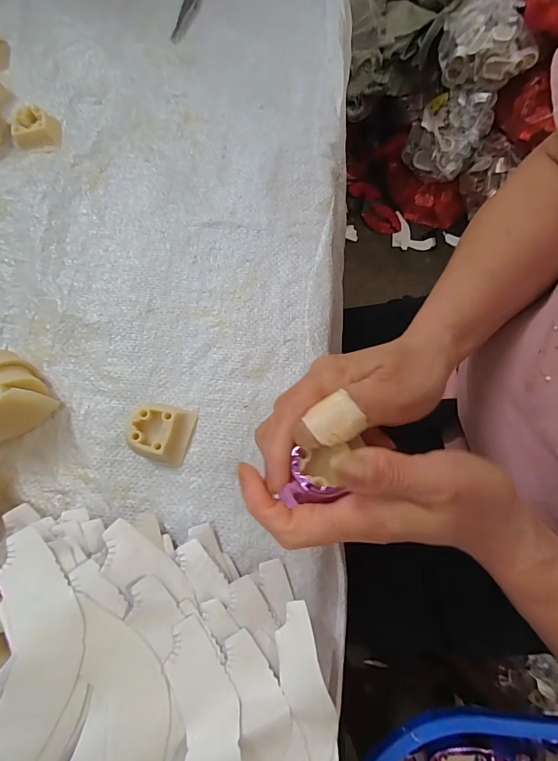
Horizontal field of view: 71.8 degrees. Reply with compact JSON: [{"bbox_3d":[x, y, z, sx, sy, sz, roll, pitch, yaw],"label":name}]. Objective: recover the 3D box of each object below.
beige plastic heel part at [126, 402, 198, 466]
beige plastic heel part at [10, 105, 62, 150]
[{"bbox_3d":[-0.083,0.035,0.269,0.039,0.017,0.040,13,75,6],"label":"beige plastic heel part"},{"bbox_3d":[-0.216,-0.223,0.342,0.040,0.015,0.034,-3,74,1],"label":"beige plastic heel part"}]

